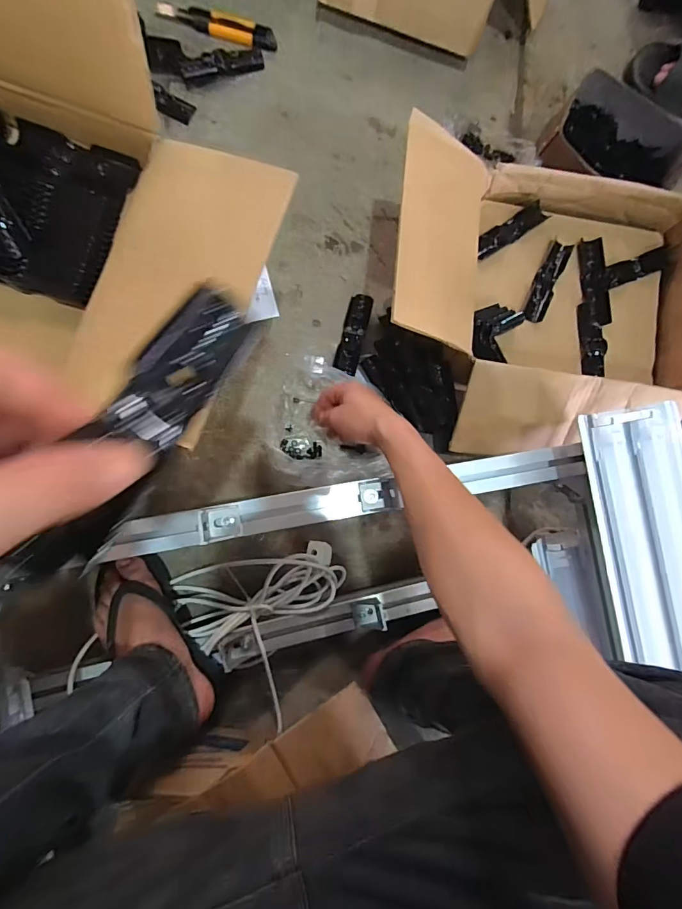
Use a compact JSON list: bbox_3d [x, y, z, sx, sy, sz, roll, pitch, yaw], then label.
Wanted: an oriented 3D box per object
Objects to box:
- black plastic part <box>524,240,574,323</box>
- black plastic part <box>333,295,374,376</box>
[{"bbox_3d":[0.300,-0.252,0.628,0.032,0.008,0.126,24,84,-5],"label":"black plastic part"},{"bbox_3d":[0.020,-0.185,0.659,0.036,0.026,0.127,15,85,-6],"label":"black plastic part"}]

